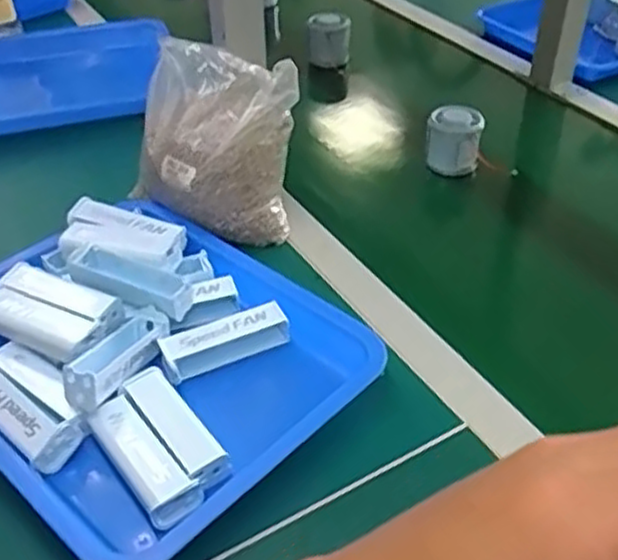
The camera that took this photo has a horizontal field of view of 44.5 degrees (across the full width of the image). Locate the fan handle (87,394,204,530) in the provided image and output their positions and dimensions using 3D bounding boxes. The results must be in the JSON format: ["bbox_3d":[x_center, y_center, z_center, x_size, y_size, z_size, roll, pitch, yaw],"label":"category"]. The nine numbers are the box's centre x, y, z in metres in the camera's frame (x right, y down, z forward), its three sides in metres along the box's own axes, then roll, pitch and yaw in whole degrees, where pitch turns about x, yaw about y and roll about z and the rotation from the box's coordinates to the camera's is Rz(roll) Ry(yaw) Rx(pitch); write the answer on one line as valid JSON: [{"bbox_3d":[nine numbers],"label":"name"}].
[{"bbox_3d":[-0.112,0.120,0.512,0.035,0.021,0.104,-25,45,-27],"label":"fan handle"}]

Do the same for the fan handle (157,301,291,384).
[{"bbox_3d":[-0.068,0.048,0.604,0.101,0.027,0.027,-17,42,-19],"label":"fan handle"}]

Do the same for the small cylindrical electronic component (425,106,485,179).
[{"bbox_3d":[0.159,-0.153,0.829,0.059,0.066,0.051,11,41,13],"label":"small cylindrical electronic component"}]

